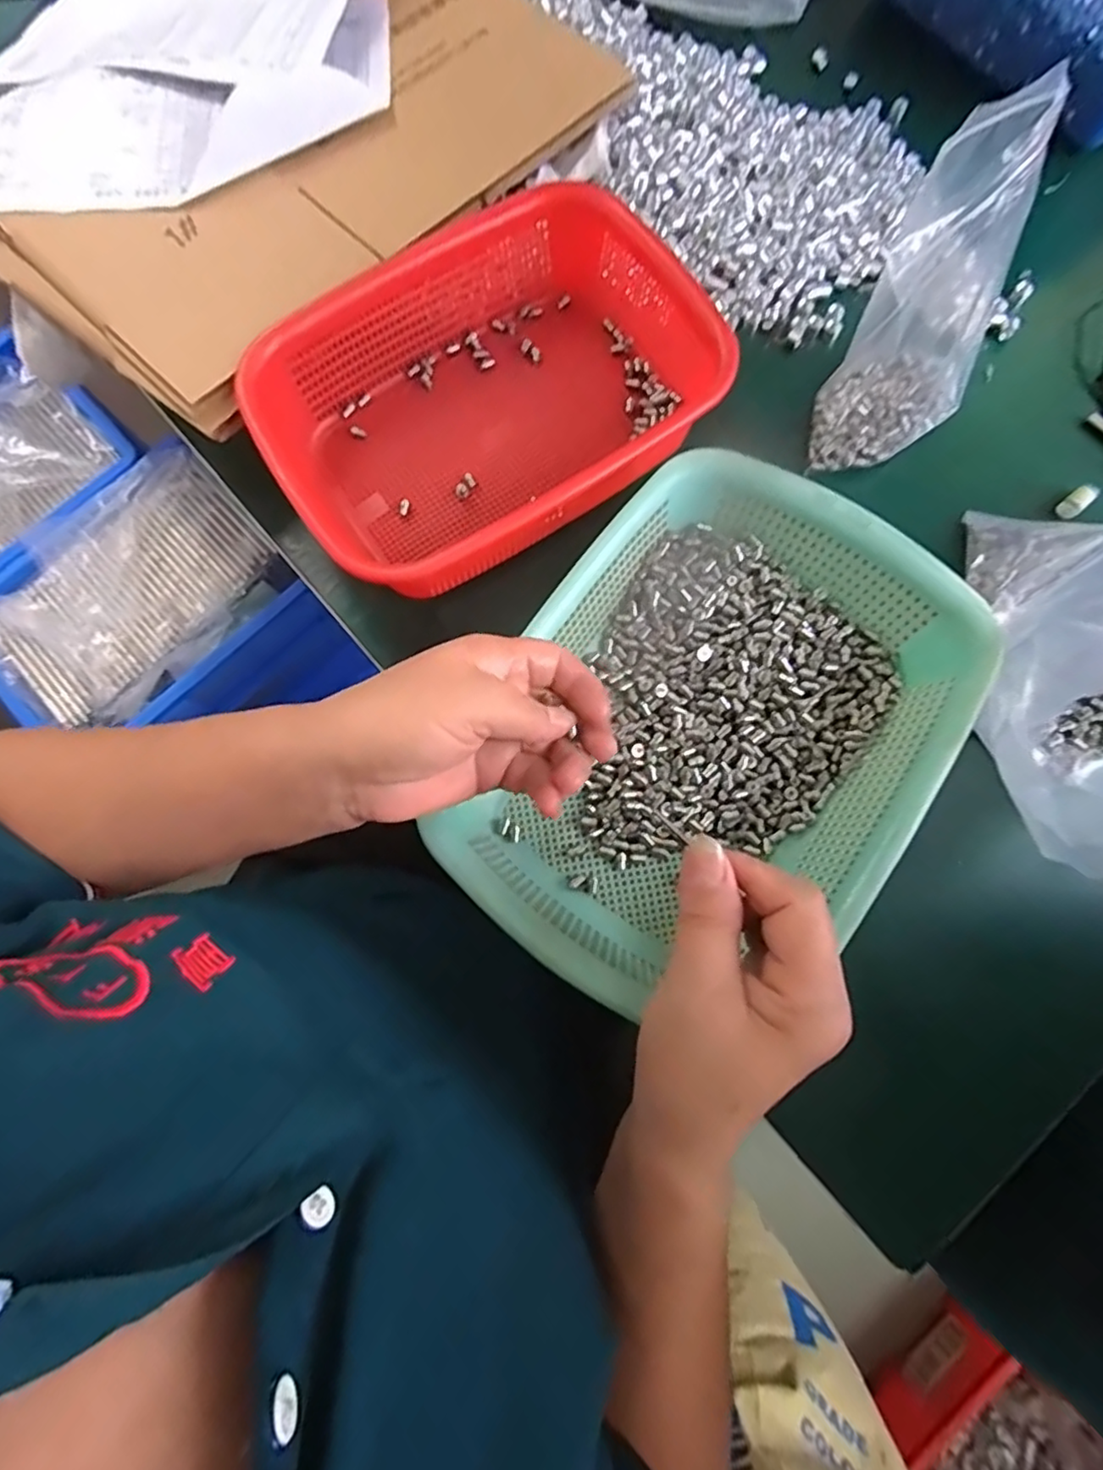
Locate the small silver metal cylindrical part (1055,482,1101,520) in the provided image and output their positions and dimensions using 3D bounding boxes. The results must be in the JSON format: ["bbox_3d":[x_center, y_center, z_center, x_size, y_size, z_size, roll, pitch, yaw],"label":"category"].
[{"bbox_3d":[0.366,-0.163,0.435,0.031,0.009,0.014,-39,80,-6],"label":"small silver metal cylindrical part"}]

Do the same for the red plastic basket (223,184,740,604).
[{"bbox_3d":[-0.033,-0.232,0.431,0.311,0.075,0.211,-34,79,-5],"label":"red plastic basket"}]

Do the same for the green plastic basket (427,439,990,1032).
[{"bbox_3d":[0.090,-0.003,0.359,0.218,0.081,0.292,34,81,8],"label":"green plastic basket"}]

